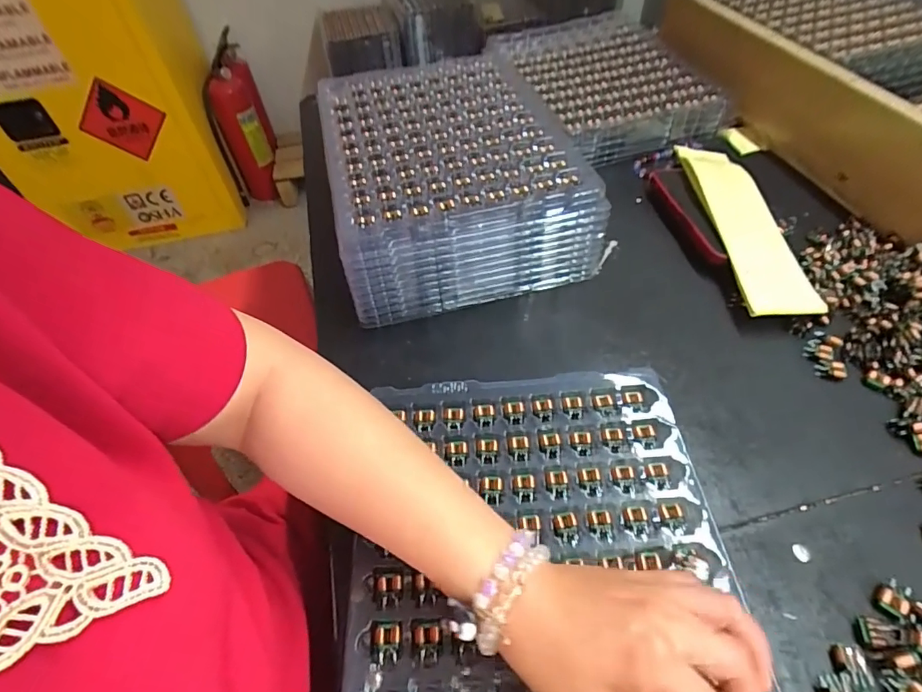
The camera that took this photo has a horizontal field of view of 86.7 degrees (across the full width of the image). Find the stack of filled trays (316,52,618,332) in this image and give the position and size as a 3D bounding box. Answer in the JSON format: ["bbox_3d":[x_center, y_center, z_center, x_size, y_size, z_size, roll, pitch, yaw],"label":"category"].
[{"bbox_3d":[-0.020,-0.195,0.557,0.234,0.111,0.336,-13,51,-5],"label":"stack of filled trays"}]

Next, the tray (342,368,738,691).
[{"bbox_3d":[0.049,0.158,0.296,0.237,0.024,0.332,-6,51,0],"label":"tray"}]

